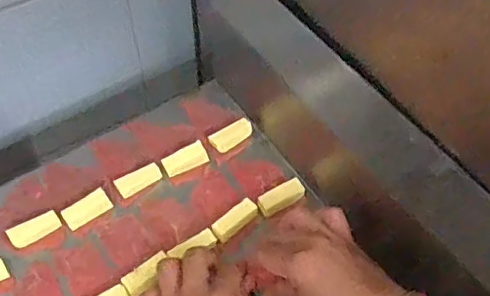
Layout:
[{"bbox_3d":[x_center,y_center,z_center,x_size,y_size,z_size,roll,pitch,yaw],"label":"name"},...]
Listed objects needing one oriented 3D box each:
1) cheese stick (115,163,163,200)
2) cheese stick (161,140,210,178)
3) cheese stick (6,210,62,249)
[{"bbox_3d":[-0.111,0.034,0.586,0.048,0.006,0.022,-27,59,-20],"label":"cheese stick"},{"bbox_3d":[-0.064,0.012,0.599,0.047,0.007,0.026,-21,57,-16],"label":"cheese stick"},{"bbox_3d":[-0.207,0.081,0.551,0.047,0.011,0.022,-26,58,-19],"label":"cheese stick"}]

